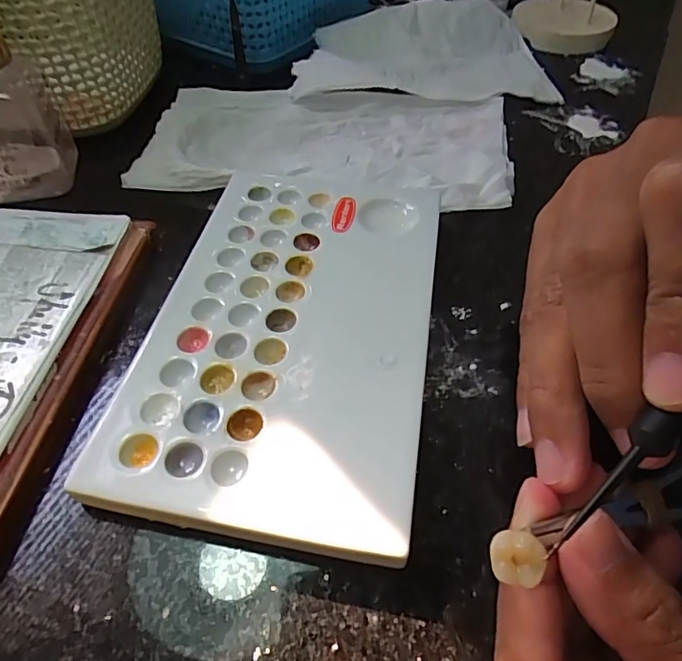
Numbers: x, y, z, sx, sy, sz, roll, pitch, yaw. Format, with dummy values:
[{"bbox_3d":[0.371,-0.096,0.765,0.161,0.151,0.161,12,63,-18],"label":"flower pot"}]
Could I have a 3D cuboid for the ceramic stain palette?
[{"bbox_3d":[-0.021,-0.009,0.182,0.101,0.011,0.158,8,51,6],"label":"ceramic stain palette"}]

